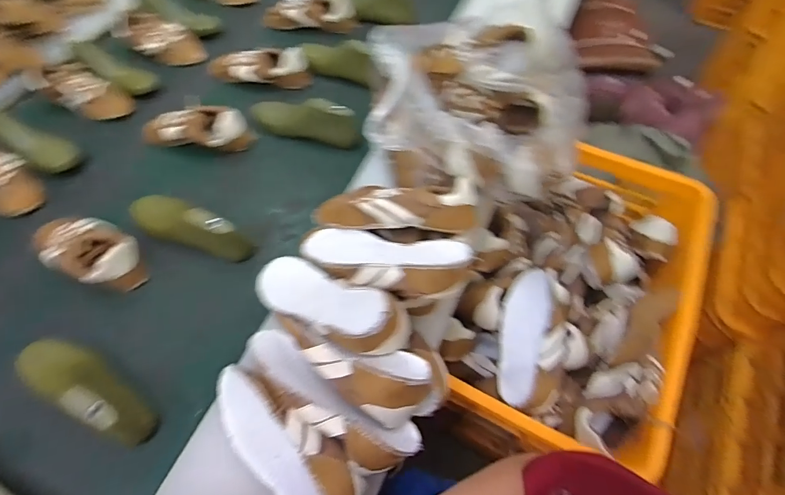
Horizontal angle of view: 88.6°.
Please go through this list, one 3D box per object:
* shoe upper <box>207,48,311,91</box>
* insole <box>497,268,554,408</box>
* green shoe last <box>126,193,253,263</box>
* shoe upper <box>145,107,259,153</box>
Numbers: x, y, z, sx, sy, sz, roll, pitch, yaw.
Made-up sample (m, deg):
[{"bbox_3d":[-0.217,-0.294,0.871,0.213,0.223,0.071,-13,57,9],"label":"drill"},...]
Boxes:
[{"bbox_3d":[-0.315,-0.415,0.928,0.243,0.069,0.084,6,61,5],"label":"shoe upper"},{"bbox_3d":[0.223,0.148,0.700,0.080,0.025,0.237,5,64,35],"label":"insole"},{"bbox_3d":[-0.347,-0.032,0.688,0.216,0.081,0.067,24,64,14],"label":"green shoe last"},{"bbox_3d":[-0.401,-0.240,0.817,0.233,0.069,0.078,6,61,5],"label":"shoe upper"}]

